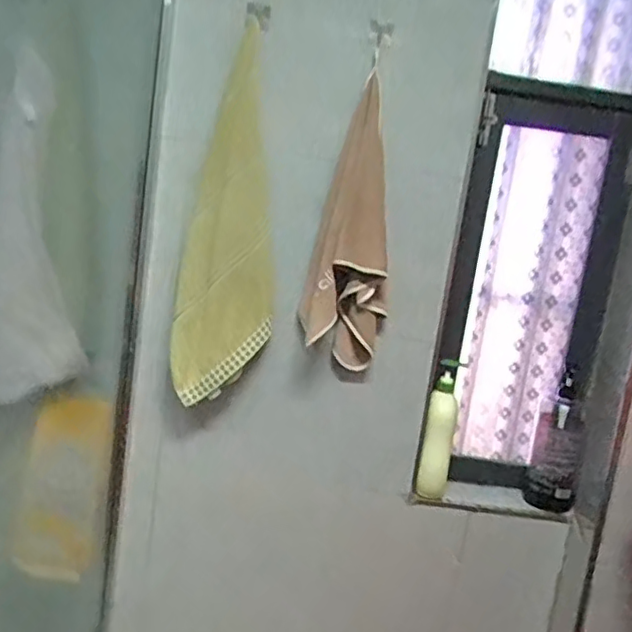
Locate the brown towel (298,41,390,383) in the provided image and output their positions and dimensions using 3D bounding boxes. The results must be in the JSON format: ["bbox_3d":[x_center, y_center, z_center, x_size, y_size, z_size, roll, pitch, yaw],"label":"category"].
[{"bbox_3d":[0.064,-0.139,1.097,0.141,0.501,0.099,9,10,7],"label":"brown towel"}]

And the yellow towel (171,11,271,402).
[{"bbox_3d":[-0.143,-0.153,1.096,0.166,0.583,0.091,4,11,-20],"label":"yellow towel"}]

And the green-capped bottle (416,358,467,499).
[{"bbox_3d":[0.249,0.220,1.266,0.063,0.265,0.073,10,10,12],"label":"green-capped bottle"}]

